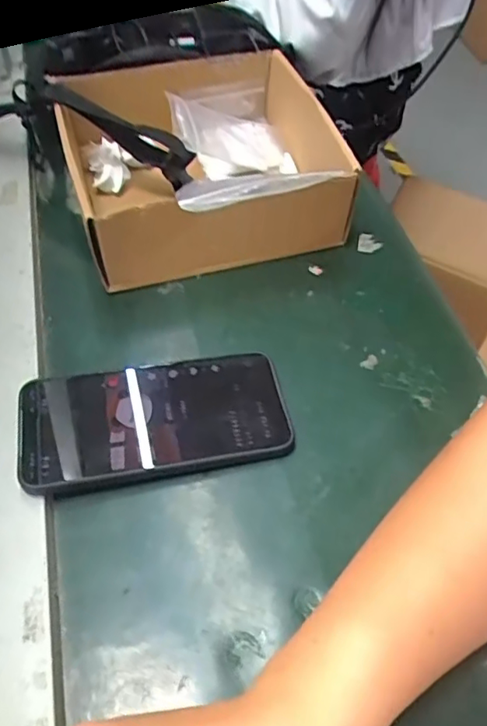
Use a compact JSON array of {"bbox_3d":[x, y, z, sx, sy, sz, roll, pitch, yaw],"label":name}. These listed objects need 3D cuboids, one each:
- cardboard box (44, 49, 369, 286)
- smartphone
[{"bbox_3d":[-0.036,-0.165,0.472,0.203,0.087,0.214,-12,54,-13],"label":"cardboard box"},{"bbox_3d":[-0.055,0.034,0.359,0.162,0.014,0.077,-7,53,-9],"label":"smartphone"}]

